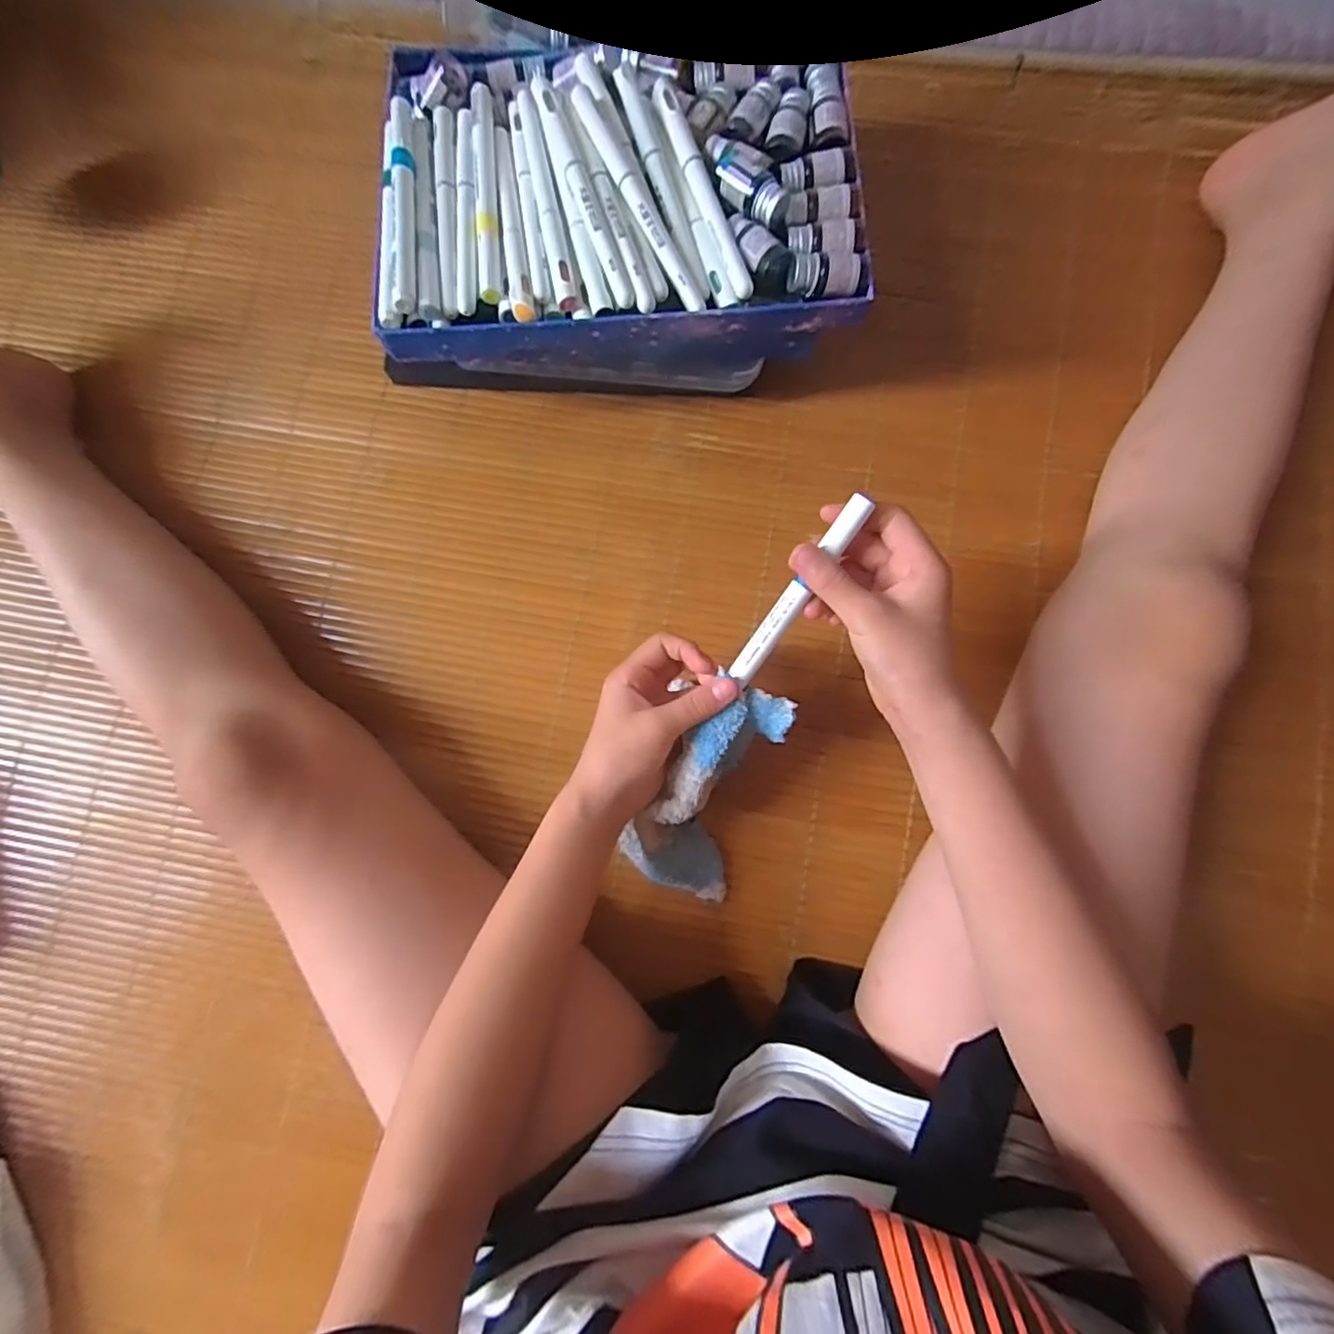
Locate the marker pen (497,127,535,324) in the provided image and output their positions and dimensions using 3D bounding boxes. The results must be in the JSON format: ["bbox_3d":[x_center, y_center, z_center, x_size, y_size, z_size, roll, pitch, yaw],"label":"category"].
[{"bbox_3d":[-0.088,-0.251,0.328,0.013,0.010,0.124,-10,81,0],"label":"marker pen"}]

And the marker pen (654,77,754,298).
[{"bbox_3d":[0.019,-0.262,0.323,0.013,0.009,0.128,-20,82,-2],"label":"marker pen"}]

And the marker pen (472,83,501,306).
[{"bbox_3d":[-0.102,-0.268,0.331,0.012,0.008,0.134,-5,81,1],"label":"marker pen"}]

